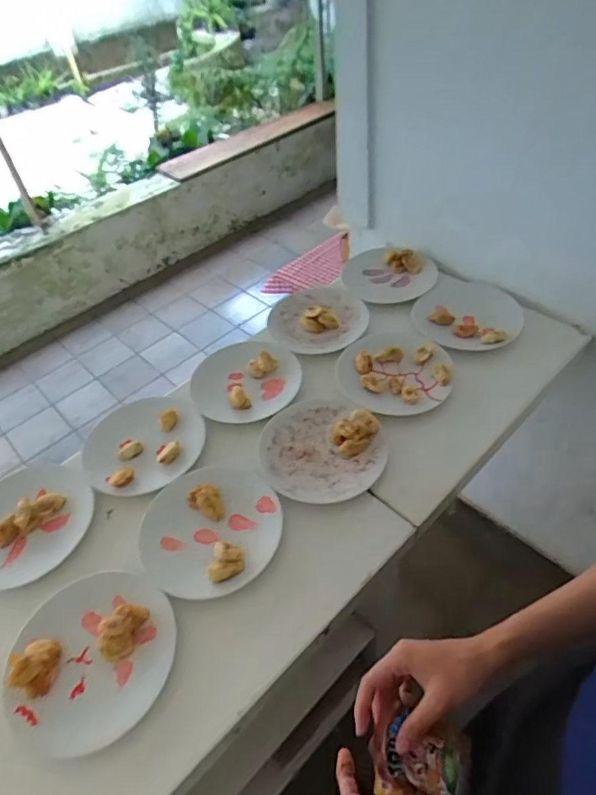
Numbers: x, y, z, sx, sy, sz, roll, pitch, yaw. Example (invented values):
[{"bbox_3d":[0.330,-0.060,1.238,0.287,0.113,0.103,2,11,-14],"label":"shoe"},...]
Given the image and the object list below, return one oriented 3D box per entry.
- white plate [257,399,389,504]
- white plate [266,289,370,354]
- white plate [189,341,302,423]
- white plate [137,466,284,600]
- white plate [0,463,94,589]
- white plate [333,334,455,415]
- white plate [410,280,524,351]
[{"bbox_3d":[0.039,0.071,0.781,0.192,0.029,0.195,-3,47,3],"label":"white plate"},{"bbox_3d":[0.040,-0.159,1.002,0.195,0.032,0.187,-3,47,3],"label":"white plate"},{"bbox_3d":[-0.096,-0.034,0.914,0.195,0.040,0.174,-14,47,-7],"label":"white plate"},{"bbox_3d":[-0.128,0.181,0.706,0.191,0.018,0.194,-3,47,3],"label":"white plate"},{"bbox_3d":[-0.407,0.180,0.737,0.184,0.029,0.194,-3,47,3],"label":"white plate"},{"bbox_3d":[0.172,-0.049,0.879,0.192,0.023,0.192,-3,47,3],"label":"white plate"},{"bbox_3d":[0.329,-0.163,0.968,0.195,0.029,0.195,-3,47,3],"label":"white plate"}]

